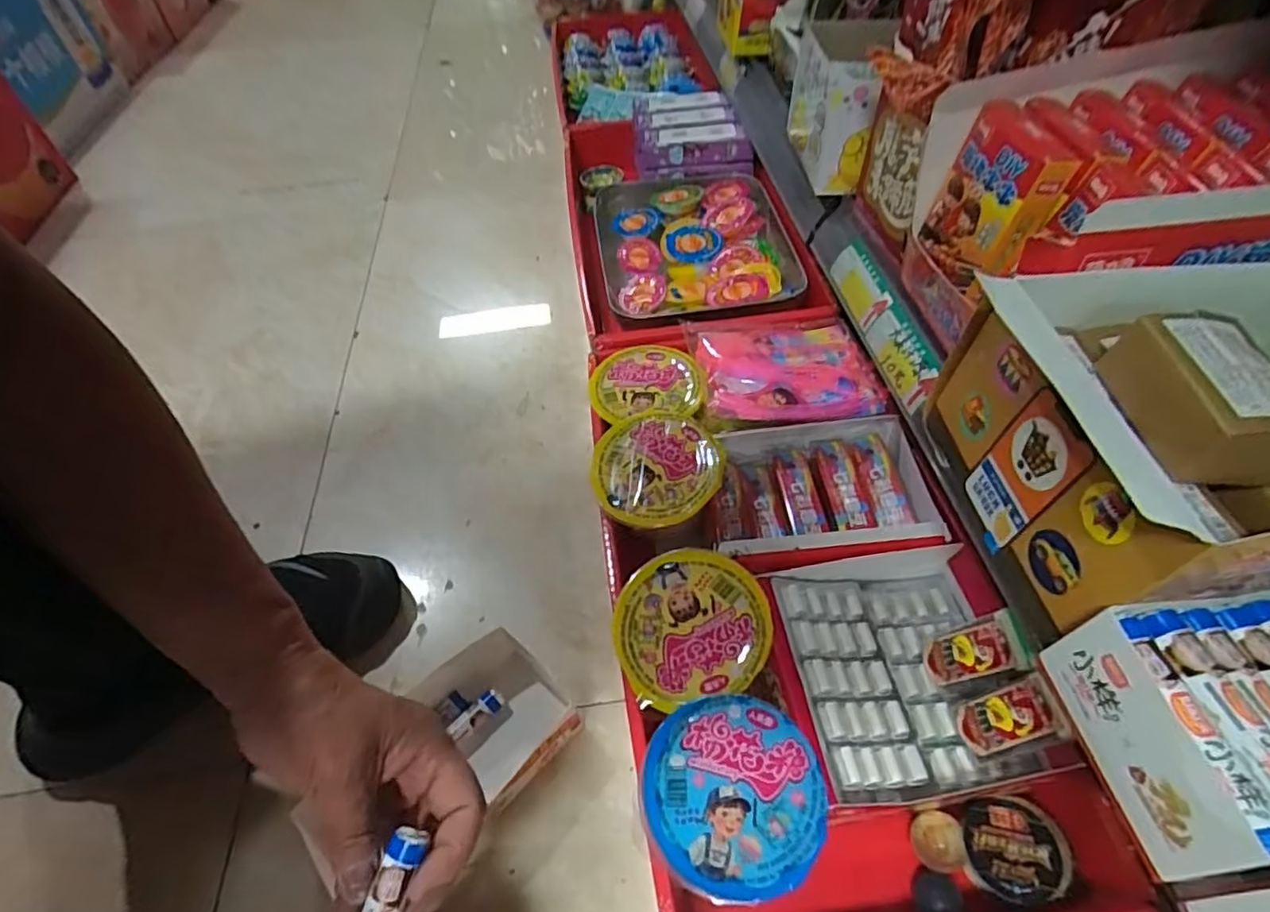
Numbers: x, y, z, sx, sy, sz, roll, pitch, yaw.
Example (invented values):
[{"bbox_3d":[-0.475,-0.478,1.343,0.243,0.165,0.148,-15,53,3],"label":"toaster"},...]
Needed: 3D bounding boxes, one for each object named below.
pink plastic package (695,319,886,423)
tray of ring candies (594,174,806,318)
[{"bbox_3d":[0.120,-0.073,0.508,0.134,0.024,0.115,-7,51,-1],"label":"pink plastic package"},{"bbox_3d":[0.060,-0.234,0.683,0.192,0.034,0.239,-6,51,-1],"label":"tray of ring candies"}]

